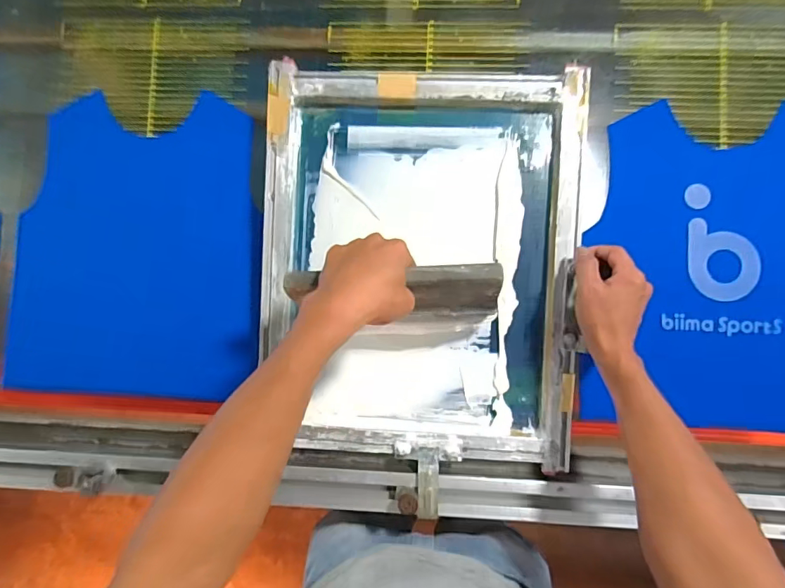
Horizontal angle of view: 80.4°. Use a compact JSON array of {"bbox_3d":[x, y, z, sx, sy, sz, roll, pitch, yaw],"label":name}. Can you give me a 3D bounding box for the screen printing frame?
[{"bbox_3d":[0.034,-0.035,0.592,0.395,0.055,0.473,4,88,2],"label":"screen printing frame"}]

